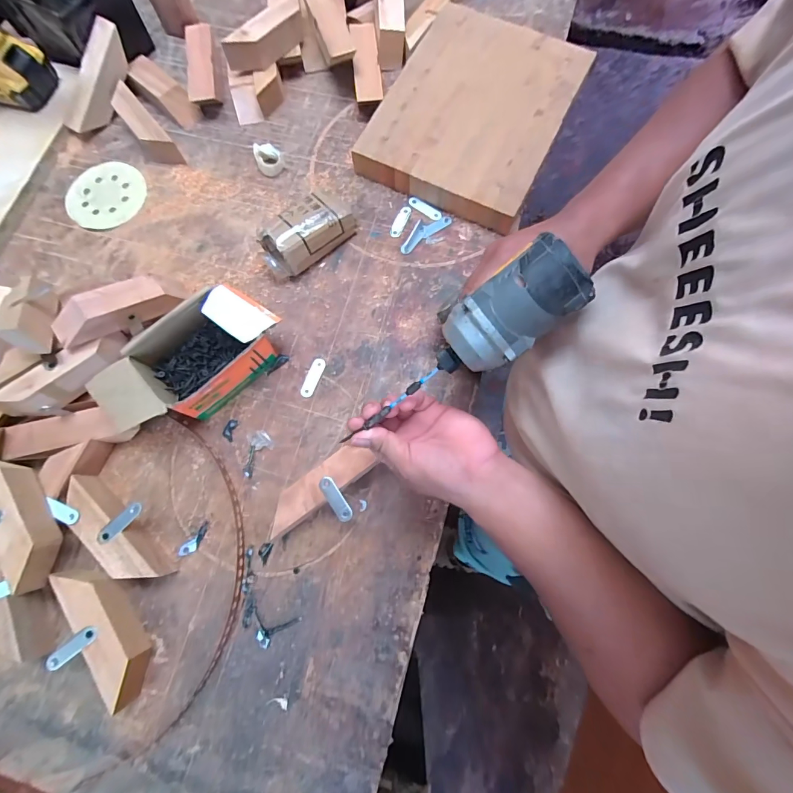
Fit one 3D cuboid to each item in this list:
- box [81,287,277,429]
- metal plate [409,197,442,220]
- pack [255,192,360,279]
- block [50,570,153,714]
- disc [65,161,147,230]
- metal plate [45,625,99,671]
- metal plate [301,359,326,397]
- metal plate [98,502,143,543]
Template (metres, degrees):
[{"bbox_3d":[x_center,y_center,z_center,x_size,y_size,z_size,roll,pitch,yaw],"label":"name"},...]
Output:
[{"bbox_3d":[-0.250,-0.044,0.491,0.209,0.078,0.108,-44,79,-9],"label":"box"},{"bbox_3d":[0.043,-0.284,0.588,0.055,0.004,0.014,31,118,4],"label":"metal plate"},{"bbox_3d":[-0.130,-0.232,0.553,0.080,0.052,0.140,43,80,11],"label":"pack"},{"bbox_3d":[-0.320,0.255,0.432,0.046,0.044,0.161,-34,77,-7],"label":"block"},{"bbox_3d":[-0.451,-0.313,0.606,0.111,0.005,0.118,0,75,1],"label":"disc"},{"bbox_3d":[-0.343,0.265,0.412,0.057,0.005,0.018,-39,78,-8],"label":"metal plate"},{"bbox_3d":[-0.112,-0.025,0.523,0.018,0.004,0.055,23,81,3],"label":"metal plate"},{"bbox_3d":[-0.313,0.143,0.443,0.016,0.005,0.053,43,78,6],"label":"metal plate"}]

